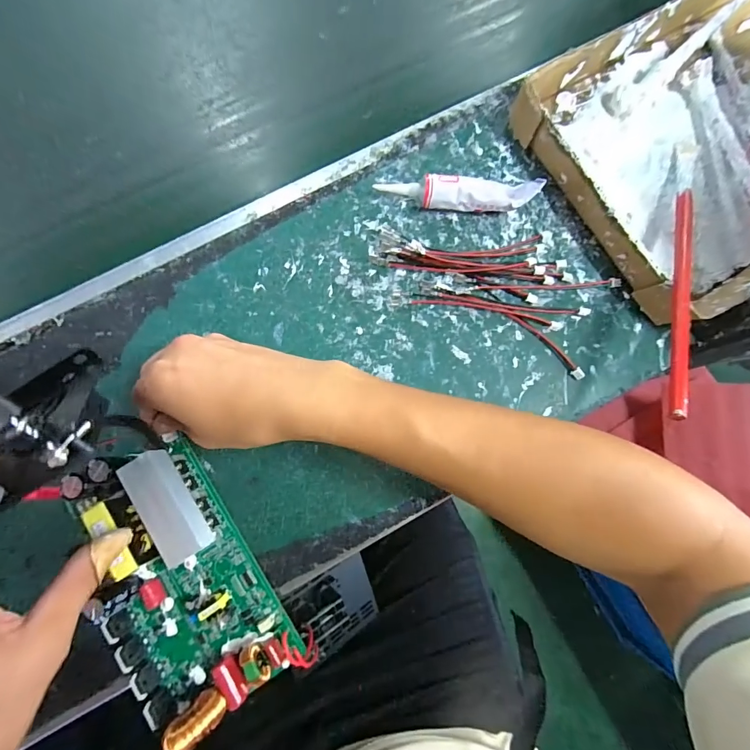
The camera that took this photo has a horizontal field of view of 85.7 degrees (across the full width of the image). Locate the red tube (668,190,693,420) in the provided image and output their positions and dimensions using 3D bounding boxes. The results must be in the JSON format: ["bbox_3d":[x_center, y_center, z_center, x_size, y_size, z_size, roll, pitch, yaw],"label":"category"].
[{"bbox_3d":[0.216,-0.061,0.285,0.009,0.010,0.205,22,64,3],"label":"red tube"}]

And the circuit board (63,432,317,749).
[{"bbox_3d":[-0.134,0.136,0.266,0.100,0.053,0.177,-29,82,-6],"label":"circuit board"}]

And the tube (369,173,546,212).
[{"bbox_3d":[0.066,-0.147,0.330,0.126,0.029,0.025,3,80,-1],"label":"tube"}]

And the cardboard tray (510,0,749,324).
[{"bbox_3d":[0.309,-0.215,0.341,0.340,0.038,0.257,-27,82,-5],"label":"cardboard tray"}]

